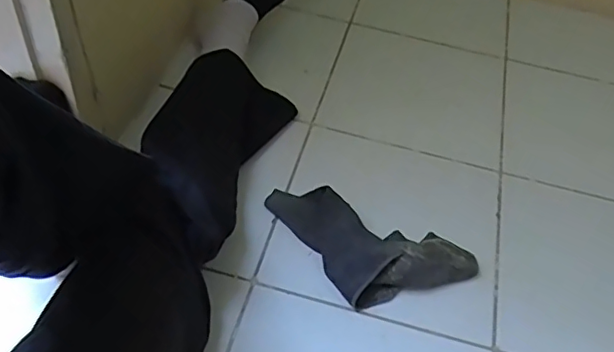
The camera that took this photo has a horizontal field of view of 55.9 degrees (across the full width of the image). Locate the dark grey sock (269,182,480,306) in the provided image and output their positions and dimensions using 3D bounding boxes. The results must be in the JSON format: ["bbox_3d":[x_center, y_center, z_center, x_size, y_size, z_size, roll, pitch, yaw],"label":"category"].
[{"bbox_3d":[0.083,0.071,0.769,0.178,0.041,0.238,-24,55,-25],"label":"dark grey sock"}]

